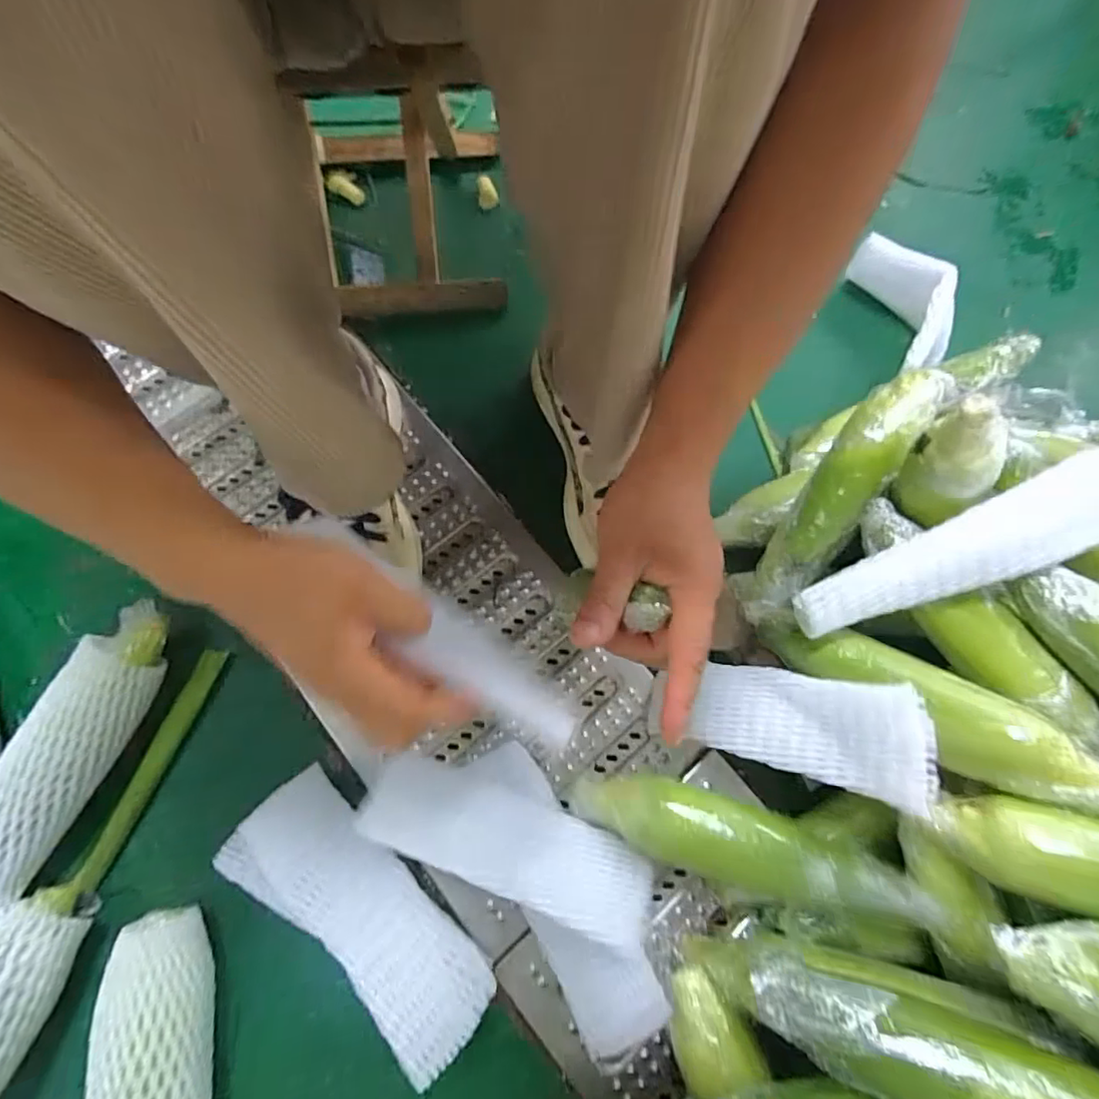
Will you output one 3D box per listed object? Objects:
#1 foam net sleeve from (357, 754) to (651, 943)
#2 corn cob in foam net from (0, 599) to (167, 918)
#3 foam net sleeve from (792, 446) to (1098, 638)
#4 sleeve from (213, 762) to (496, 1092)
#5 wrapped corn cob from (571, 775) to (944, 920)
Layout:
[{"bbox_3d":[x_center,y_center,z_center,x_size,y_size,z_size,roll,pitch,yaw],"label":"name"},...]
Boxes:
[{"bbox_3d":[-0.024,0.207,0.408,0.212,0.020,0.075,26,33,-5],"label":"foam net sleeve"},{"bbox_3d":[-0.380,0.161,0.452,0.060,0.062,0.248,24,74,7],"label":"corn cob in foam net"},{"bbox_3d":[0.281,0.005,0.397,0.218,0.034,0.055,-25,74,6],"label":"foam net sleeve"},{"bbox_3d":[-0.140,0.259,0.401,0.208,0.032,0.087,42,78,12],"label":"sleeve"},{"bbox_3d":[0.131,0.208,0.409,0.235,0.054,0.067,18,74,6],"label":"wrapped corn cob"}]

